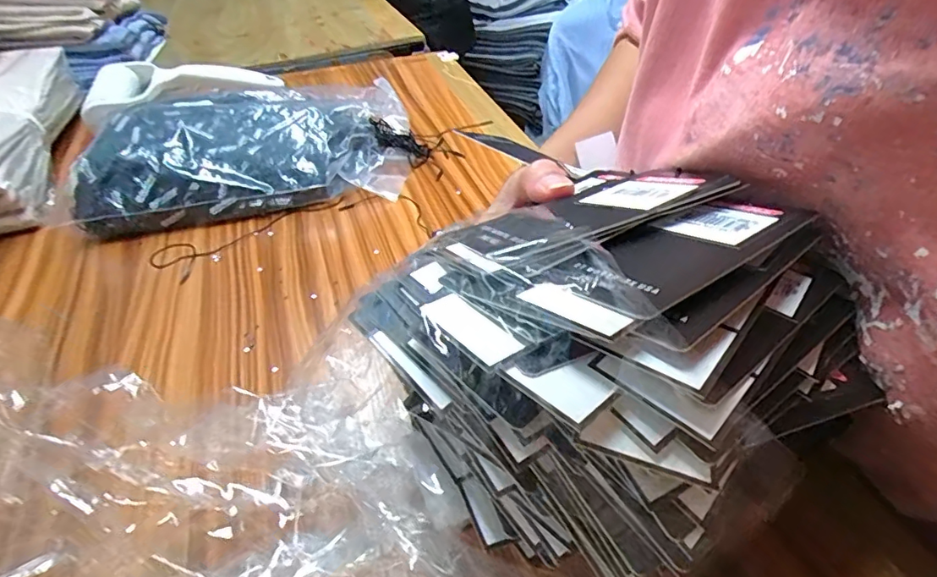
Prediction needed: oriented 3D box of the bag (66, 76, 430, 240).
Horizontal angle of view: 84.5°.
[{"bbox_3d":[-0.179,-0.133,0.454,0.266,0.059,0.168,-11,43,-9],"label":"bag"}]

